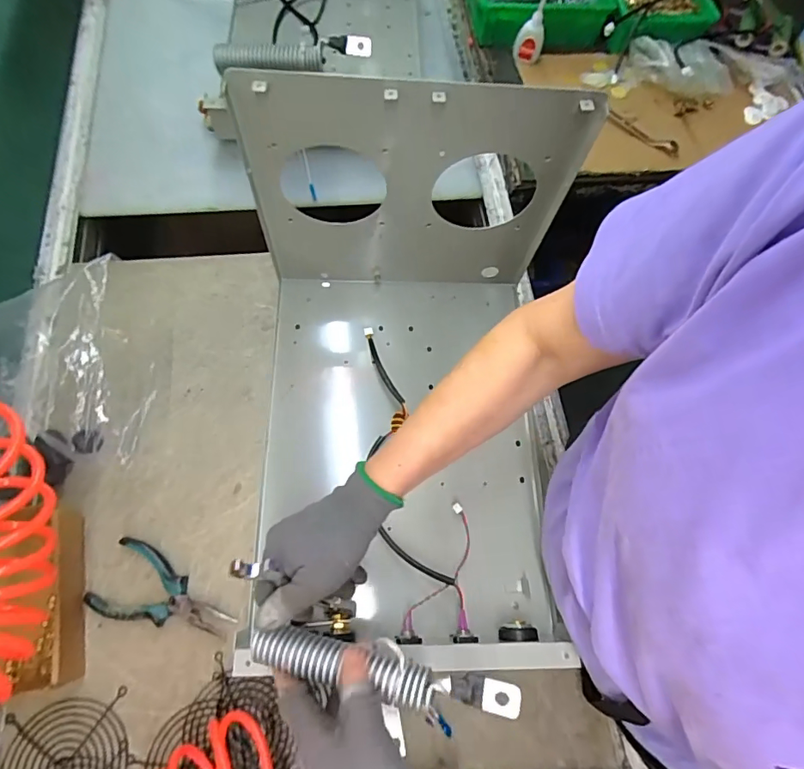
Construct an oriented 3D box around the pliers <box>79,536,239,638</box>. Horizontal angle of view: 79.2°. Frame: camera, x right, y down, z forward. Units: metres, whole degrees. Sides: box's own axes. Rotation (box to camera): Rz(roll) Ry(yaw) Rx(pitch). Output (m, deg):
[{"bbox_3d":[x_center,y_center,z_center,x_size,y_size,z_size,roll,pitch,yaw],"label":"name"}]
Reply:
[{"bbox_3d":[-0.256,0.232,0.515,0.148,0.018,0.077,26,70,8],"label":"pliers"}]

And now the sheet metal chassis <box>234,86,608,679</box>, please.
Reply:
[{"bbox_3d":[0.013,0.006,0.469,0.336,0.312,0.443,1,68,-2],"label":"sheet metal chassis"}]

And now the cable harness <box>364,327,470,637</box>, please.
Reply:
[{"bbox_3d":[0.013,0.087,0.568,0.098,0.045,0.367,-9,69,-5],"label":"cable harness"}]

